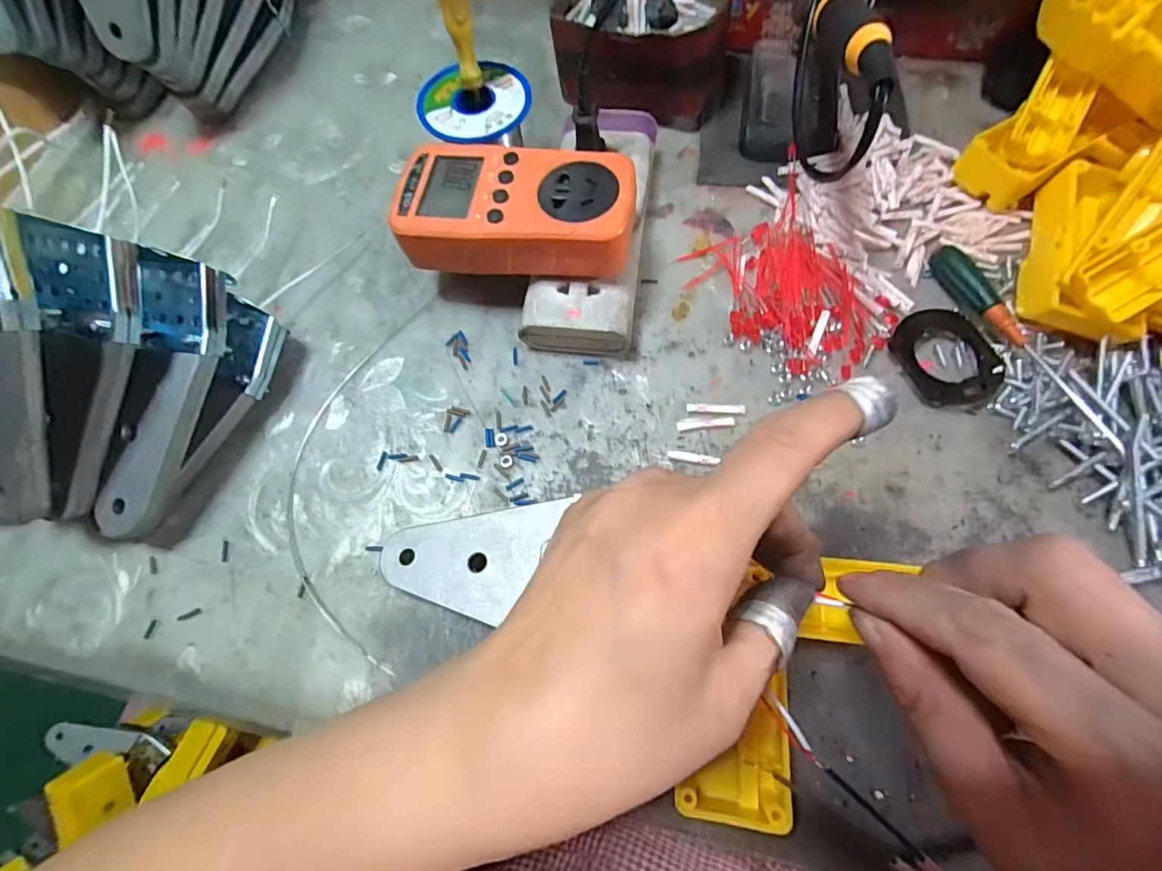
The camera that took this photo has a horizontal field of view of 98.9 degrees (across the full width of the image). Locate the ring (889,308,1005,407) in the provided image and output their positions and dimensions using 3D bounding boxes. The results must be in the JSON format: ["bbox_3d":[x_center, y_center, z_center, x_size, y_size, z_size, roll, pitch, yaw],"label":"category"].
[{"bbox_3d":[0.204,-0.044,0.279,0.047,0.010,0.057,-26,70,-8],"label":"ring"}]

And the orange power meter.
[{"bbox_3d":[-0.035,-0.123,0.272,0.125,0.030,0.070,4,69,4],"label":"orange power meter"}]

